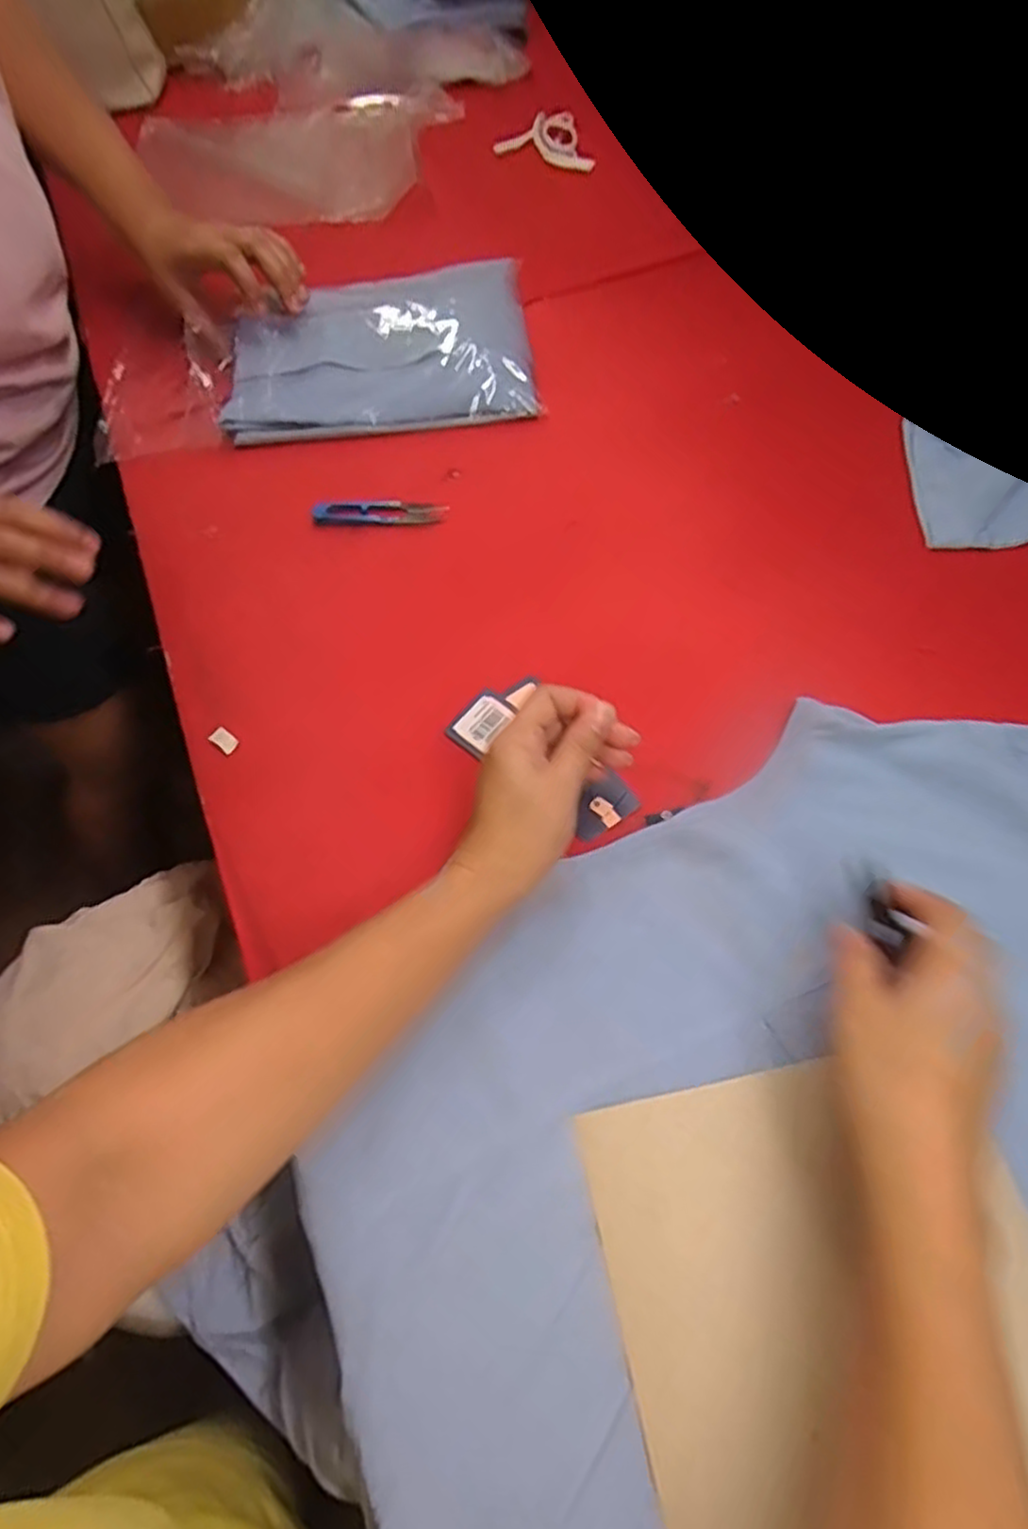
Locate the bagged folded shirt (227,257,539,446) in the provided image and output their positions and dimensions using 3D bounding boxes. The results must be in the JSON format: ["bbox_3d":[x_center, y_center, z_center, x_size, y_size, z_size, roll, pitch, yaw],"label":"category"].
[{"bbox_3d":[-0.118,-0.369,0.650,0.258,0.035,0.183,-6,62,0],"label":"bagged folded shirt"}]

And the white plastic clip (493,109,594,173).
[{"bbox_3d":[0.054,-0.730,0.848,0.129,0.005,0.101,29,65,15],"label":"white plastic clip"}]

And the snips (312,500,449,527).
[{"bbox_3d":[-0.106,-0.201,0.576,0.102,0.012,0.015,-3,62,2],"label":"snips"}]

